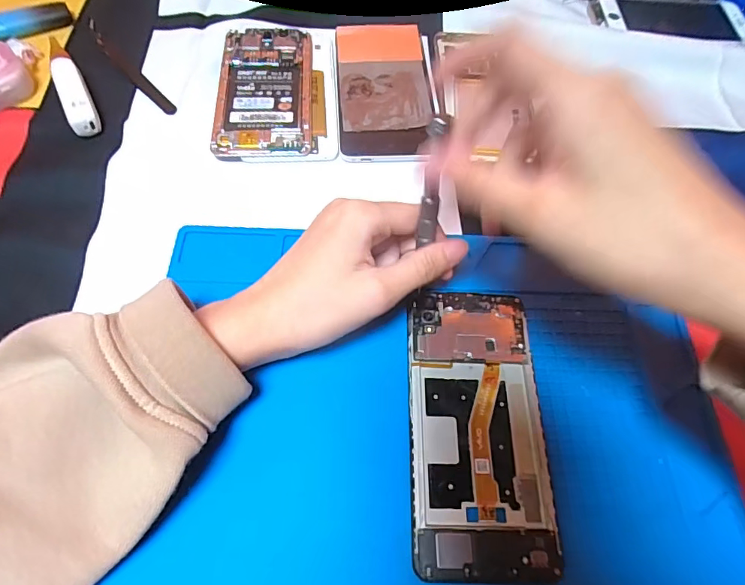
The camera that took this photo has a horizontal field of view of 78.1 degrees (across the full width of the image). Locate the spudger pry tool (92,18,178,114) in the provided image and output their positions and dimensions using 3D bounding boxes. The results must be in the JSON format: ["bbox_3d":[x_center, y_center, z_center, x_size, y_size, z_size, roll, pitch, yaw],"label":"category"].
[{"bbox_3d":[-0.195,-0.180,0.365,0.011,0.009,0.121,-40,71,-20],"label":"spudger pry tool"}]

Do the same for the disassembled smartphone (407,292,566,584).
[{"bbox_3d":[0.056,0.068,0.249,0.071,0.008,0.148,2,62,-2],"label":"disassembled smartphone"}]

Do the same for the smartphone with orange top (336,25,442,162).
[{"bbox_3d":[0.011,-0.164,0.365,0.074,0.010,0.147,-2,62,-4],"label":"smartphone with orange top"}]

